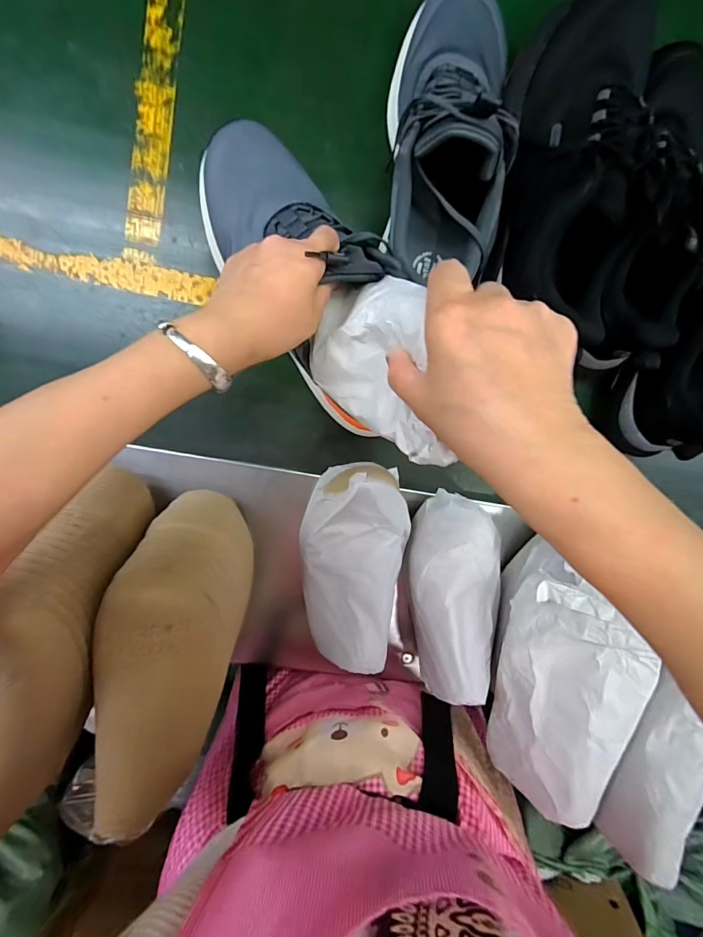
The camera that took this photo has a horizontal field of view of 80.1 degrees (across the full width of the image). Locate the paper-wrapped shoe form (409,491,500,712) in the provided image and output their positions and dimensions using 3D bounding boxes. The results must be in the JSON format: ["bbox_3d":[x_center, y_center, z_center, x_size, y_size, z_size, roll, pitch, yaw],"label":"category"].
[{"bbox_3d":[0.114,0.130,0.437,0.097,0.053,0.198,0,83,-5],"label":"paper-wrapped shoe form"}]

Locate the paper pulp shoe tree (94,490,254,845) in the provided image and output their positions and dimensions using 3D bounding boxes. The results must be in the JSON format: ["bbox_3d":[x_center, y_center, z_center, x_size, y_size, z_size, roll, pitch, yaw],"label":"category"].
[{"bbox_3d":[-0.146,0.143,0.367,0.087,0.175,0.211,12,96,-5],"label":"paper pulp shoe tree"}]

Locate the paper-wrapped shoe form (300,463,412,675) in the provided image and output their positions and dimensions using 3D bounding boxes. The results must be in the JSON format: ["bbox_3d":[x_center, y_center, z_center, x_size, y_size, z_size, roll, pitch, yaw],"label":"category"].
[{"bbox_3d":[0.003,0.094,0.422,0.109,0.076,0.189,10,97,-5],"label":"paper-wrapped shoe form"}]

